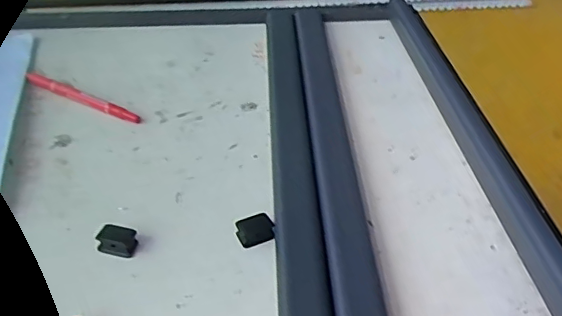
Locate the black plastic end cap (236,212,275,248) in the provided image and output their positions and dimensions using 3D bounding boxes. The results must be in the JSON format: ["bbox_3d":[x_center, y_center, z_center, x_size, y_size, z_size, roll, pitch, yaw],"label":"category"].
[{"bbox_3d":[-0.016,0.045,0.350,0.023,0.009,0.016,-20,44,-25],"label":"black plastic end cap"}]

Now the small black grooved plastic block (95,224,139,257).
[{"bbox_3d":[-0.099,0.050,0.338,0.023,0.012,0.015,10,40,9],"label":"small black grooved plastic block"}]

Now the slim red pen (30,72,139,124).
[{"bbox_3d":[-0.165,-0.051,0.464,0.115,0.011,0.009,19,42,19],"label":"slim red pen"}]

